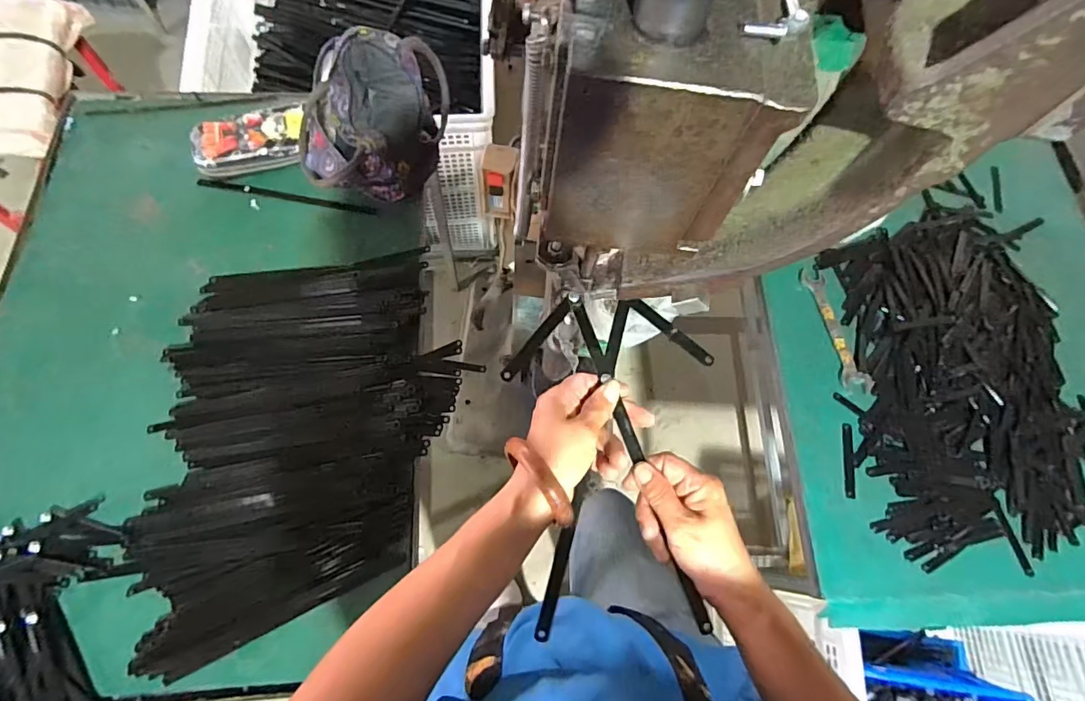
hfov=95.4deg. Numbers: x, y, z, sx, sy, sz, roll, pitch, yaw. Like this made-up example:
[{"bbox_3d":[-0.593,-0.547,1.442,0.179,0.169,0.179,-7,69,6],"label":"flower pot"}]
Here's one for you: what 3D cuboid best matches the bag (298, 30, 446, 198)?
[{"bbox_3d":[-0.270,-0.361,0.795,0.192,0.152,0.233,11,69,0],"label":"bag"}]

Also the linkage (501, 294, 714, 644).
[{"bbox_3d":[0.059,0.091,0.427,0.183,0.034,0.278,1,77,-2],"label":"linkage"}]

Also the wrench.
[{"bbox_3d":[0.443,-0.032,0.746,0.042,0.006,0.200,-8,70,-7],"label":"wrench"}]

